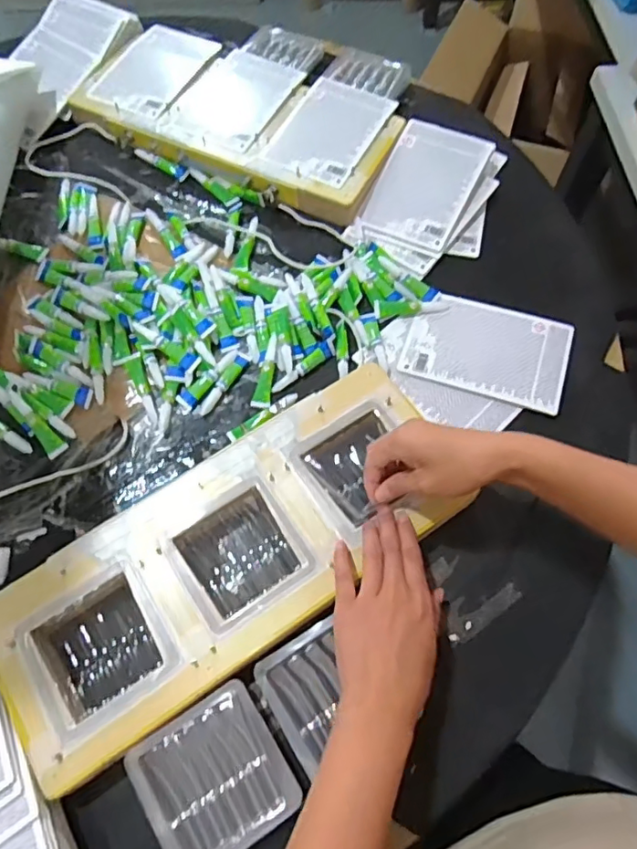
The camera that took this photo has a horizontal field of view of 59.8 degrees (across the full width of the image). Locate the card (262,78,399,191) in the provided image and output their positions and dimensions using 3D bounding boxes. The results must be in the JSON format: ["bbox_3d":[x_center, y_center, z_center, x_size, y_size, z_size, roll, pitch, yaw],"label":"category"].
[{"bbox_3d":[0.016,-0.375,0.701,0.110,0.005,0.165,27,70,10],"label":"card"}]

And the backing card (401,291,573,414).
[{"bbox_3d":[0.184,-0.083,0.603,0.167,0.006,0.118,16,66,11],"label":"backing card"}]

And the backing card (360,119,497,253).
[{"bbox_3d":[0.133,-0.297,0.680,0.110,0.006,0.171,24,77,10],"label":"backing card"}]

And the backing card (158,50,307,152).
[{"bbox_3d":[-0.113,-0.429,0.728,0.137,0.007,0.164,23,70,15],"label":"backing card"}]

